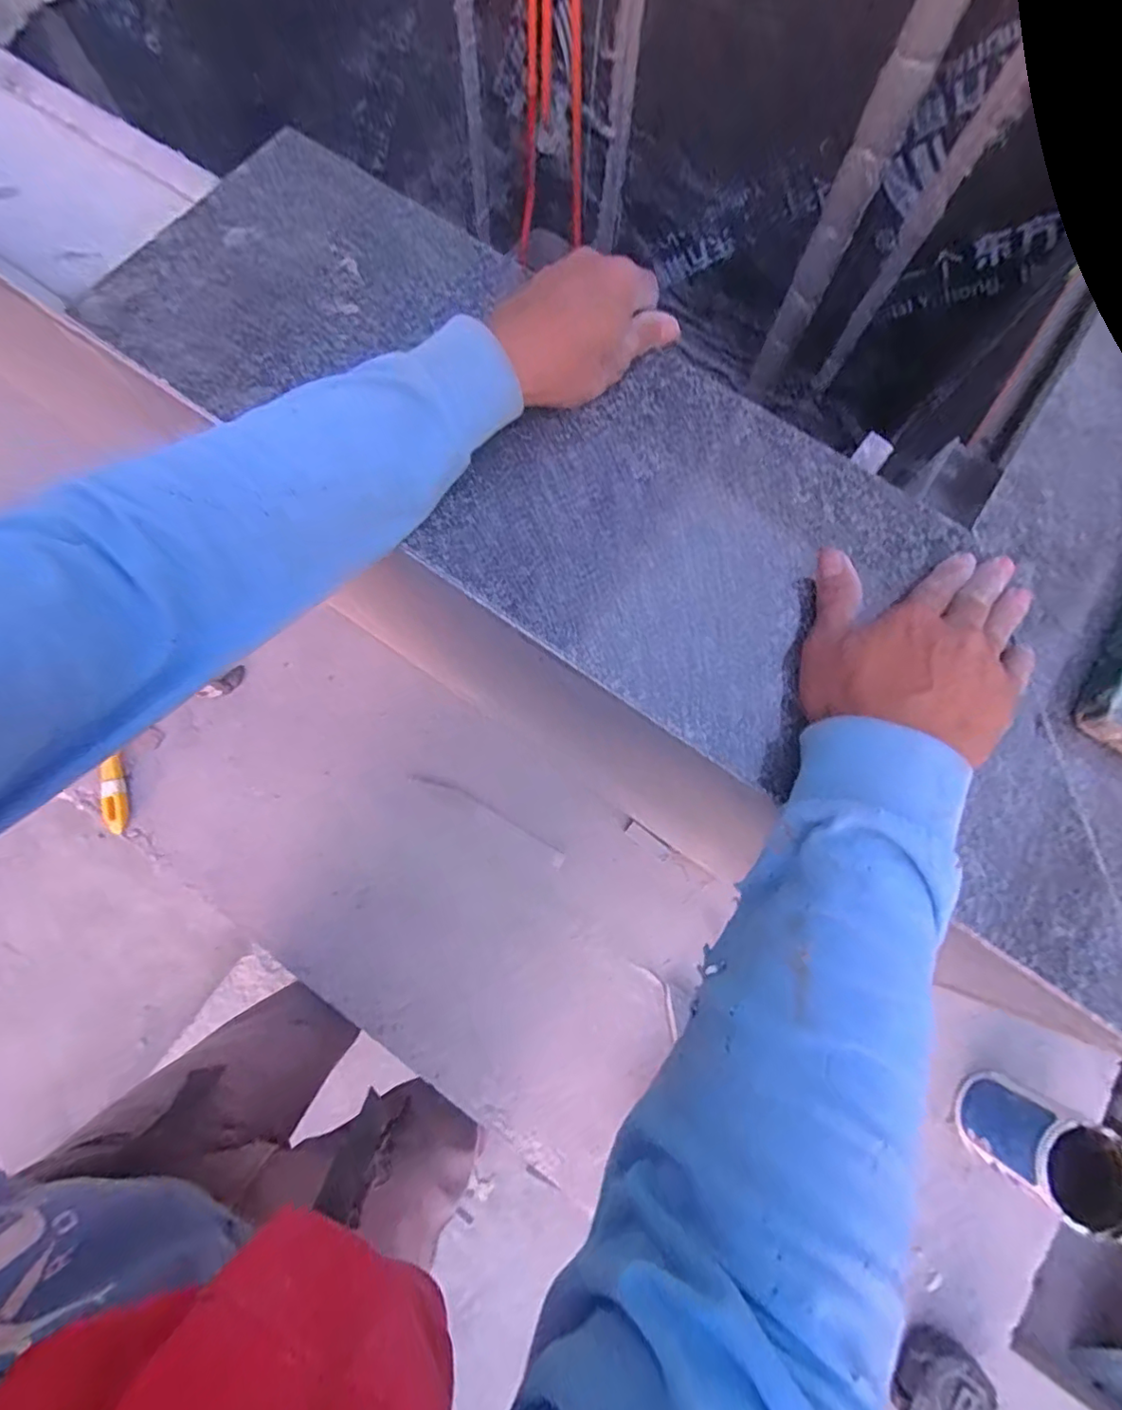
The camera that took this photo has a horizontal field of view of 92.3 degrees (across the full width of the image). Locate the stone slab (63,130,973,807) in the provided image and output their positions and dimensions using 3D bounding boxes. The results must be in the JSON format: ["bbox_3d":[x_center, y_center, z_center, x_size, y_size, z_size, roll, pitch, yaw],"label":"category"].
[{"bbox_3d":[-0.040,-0.194,0.351,0.527,0.012,0.236,39,79,8],"label":"stone slab"}]

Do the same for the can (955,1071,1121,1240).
[{"bbox_3d":[0.521,0.480,0.583,0.102,0.108,0.096,0,77,-1],"label":"can"}]

